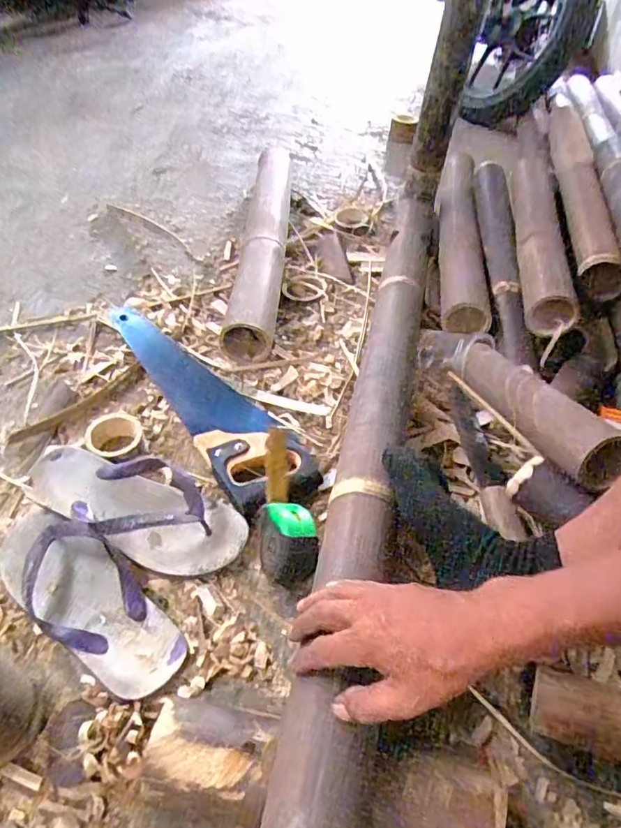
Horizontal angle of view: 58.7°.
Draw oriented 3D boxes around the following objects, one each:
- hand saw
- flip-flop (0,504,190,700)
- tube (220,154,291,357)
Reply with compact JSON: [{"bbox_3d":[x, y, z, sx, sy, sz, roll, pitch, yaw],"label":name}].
[{"bbox_3d":[-0.149,-0.038,0.776,0.120,0.026,0.451,-25,52,-26],"label":"hand saw"},{"bbox_3d":[-0.233,0.178,0.560,0.252,0.043,0.094,28,51,21],"label":"flip-flop"},{"bbox_3d":[-0.087,-0.307,0.996,0.080,0.084,0.556,4,45,-2],"label":"tube"}]

